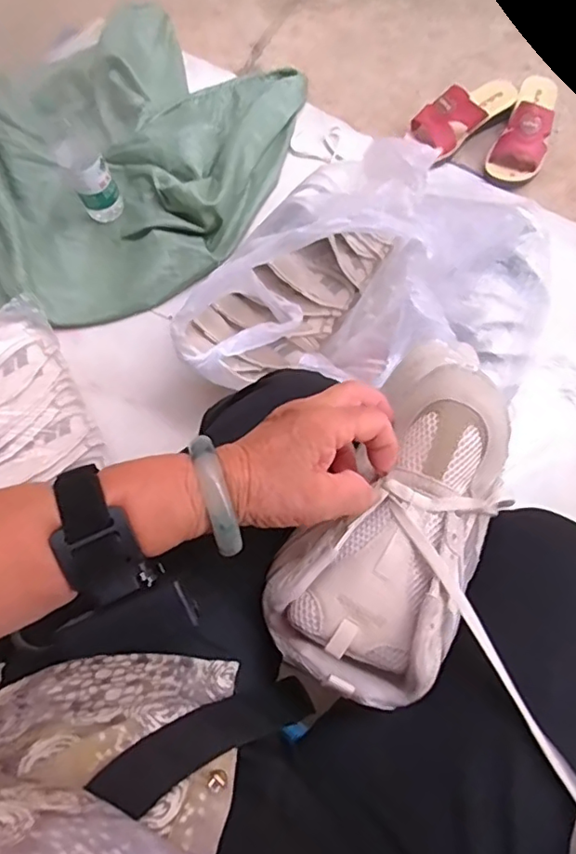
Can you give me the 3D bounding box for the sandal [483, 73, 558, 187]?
[{"bbox_3d":[0.408,-0.505,0.966,0.087,0.070,0.217,26,78,10],"label":"sandal"}]

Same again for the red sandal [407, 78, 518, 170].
[{"bbox_3d":[0.298,-0.538,0.982,0.211,0.075,0.090,-41,76,-8],"label":"red sandal"}]

